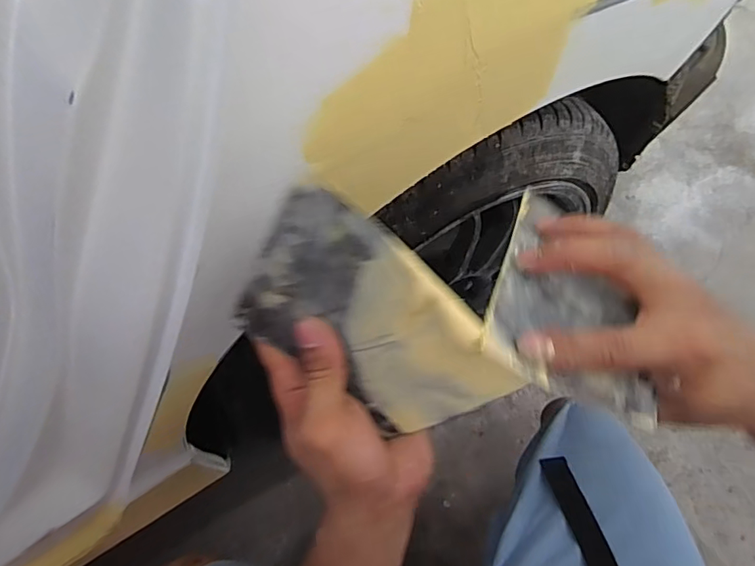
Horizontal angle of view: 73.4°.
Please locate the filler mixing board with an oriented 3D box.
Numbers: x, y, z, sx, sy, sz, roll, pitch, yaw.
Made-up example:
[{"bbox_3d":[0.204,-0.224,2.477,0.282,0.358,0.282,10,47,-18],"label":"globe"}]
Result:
[{"bbox_3d":[-0.004,0.023,0.256,0.132,0.090,0.015,41,34,0],"label":"filler mixing board"}]

